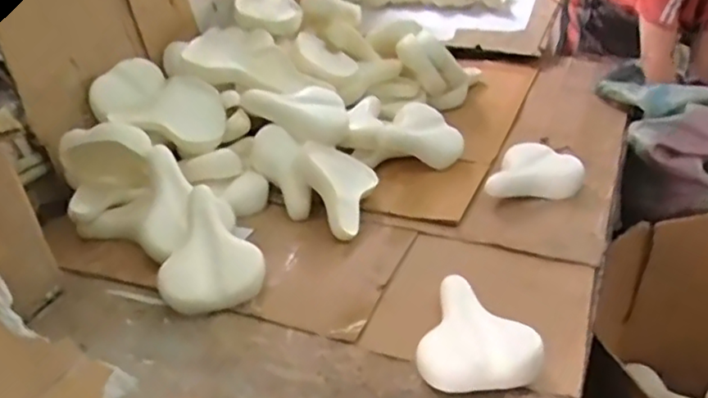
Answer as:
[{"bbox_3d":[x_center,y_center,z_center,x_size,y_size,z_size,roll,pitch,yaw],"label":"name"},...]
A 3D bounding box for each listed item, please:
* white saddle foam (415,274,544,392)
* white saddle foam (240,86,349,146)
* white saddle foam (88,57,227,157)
[{"bbox_3d":[0.206,0.226,1.012,0.183,0.070,0.220,8,33,19],"label":"white saddle foam"},{"bbox_3d":[-0.139,-0.209,1.518,0.256,0.101,0.070,13,30,-7],"label":"white saddle foam"},{"bbox_3d":[-0.460,-0.222,1.506,0.293,0.147,0.202,8,33,18],"label":"white saddle foam"}]

